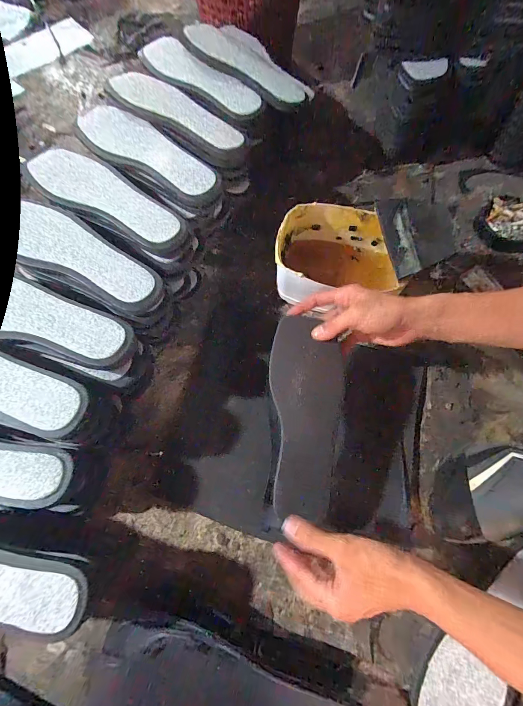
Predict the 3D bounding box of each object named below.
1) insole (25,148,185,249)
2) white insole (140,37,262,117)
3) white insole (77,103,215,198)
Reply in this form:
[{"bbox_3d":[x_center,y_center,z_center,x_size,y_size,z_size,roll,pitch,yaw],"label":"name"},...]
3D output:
[{"bbox_3d":[-0.218,-0.219,0.443,0.244,0.014,0.081,35,73,13],"label":"insole"},{"bbox_3d":[-0.100,-0.447,0.520,0.231,0.011,0.054,40,95,13],"label":"white insole"},{"bbox_3d":[-0.171,-0.303,0.475,0.243,0.016,0.069,35,73,13],"label":"white insole"}]

